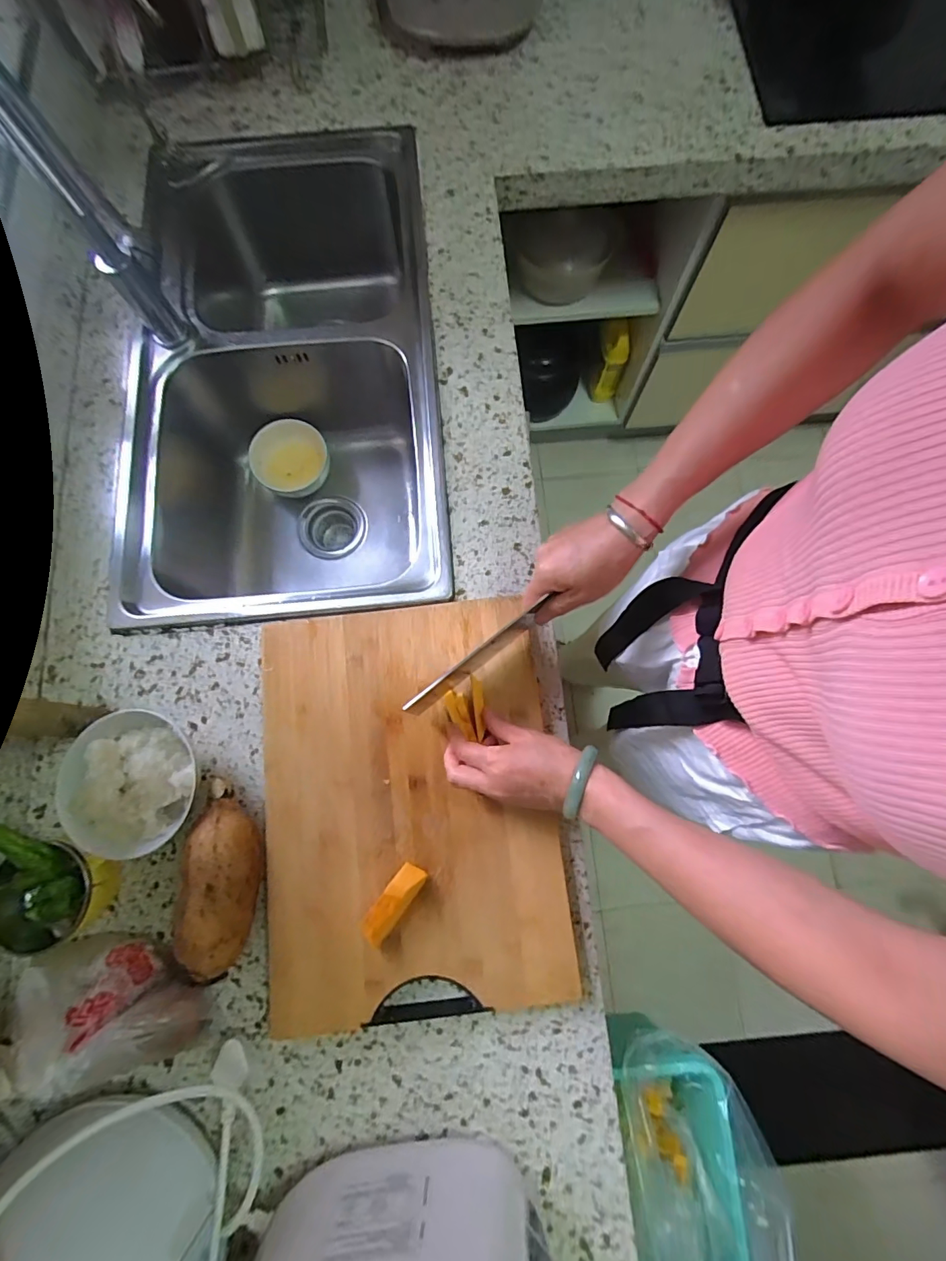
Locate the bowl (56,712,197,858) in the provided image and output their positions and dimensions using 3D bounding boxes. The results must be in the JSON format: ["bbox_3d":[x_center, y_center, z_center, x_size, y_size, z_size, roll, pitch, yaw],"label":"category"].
[{"bbox_3d":[-0.332,0.150,0.477,0.111,0.072,0.133,4,77,2],"label":"bowl"}]

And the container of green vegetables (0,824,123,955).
[{"bbox_3d":[-0.409,0.247,0.453,0.110,0.076,0.105,19,78,5],"label":"container of green vegetables"}]

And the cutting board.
[{"bbox_3d":[-0.063,0.166,0.485,0.285,0.025,0.394,-7,78,-1],"label":"cutting board"}]

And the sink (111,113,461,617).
[{"bbox_3d":[-0.256,-0.344,0.744,0.401,0.250,0.728,-6,77,-1],"label":"sink"}]

